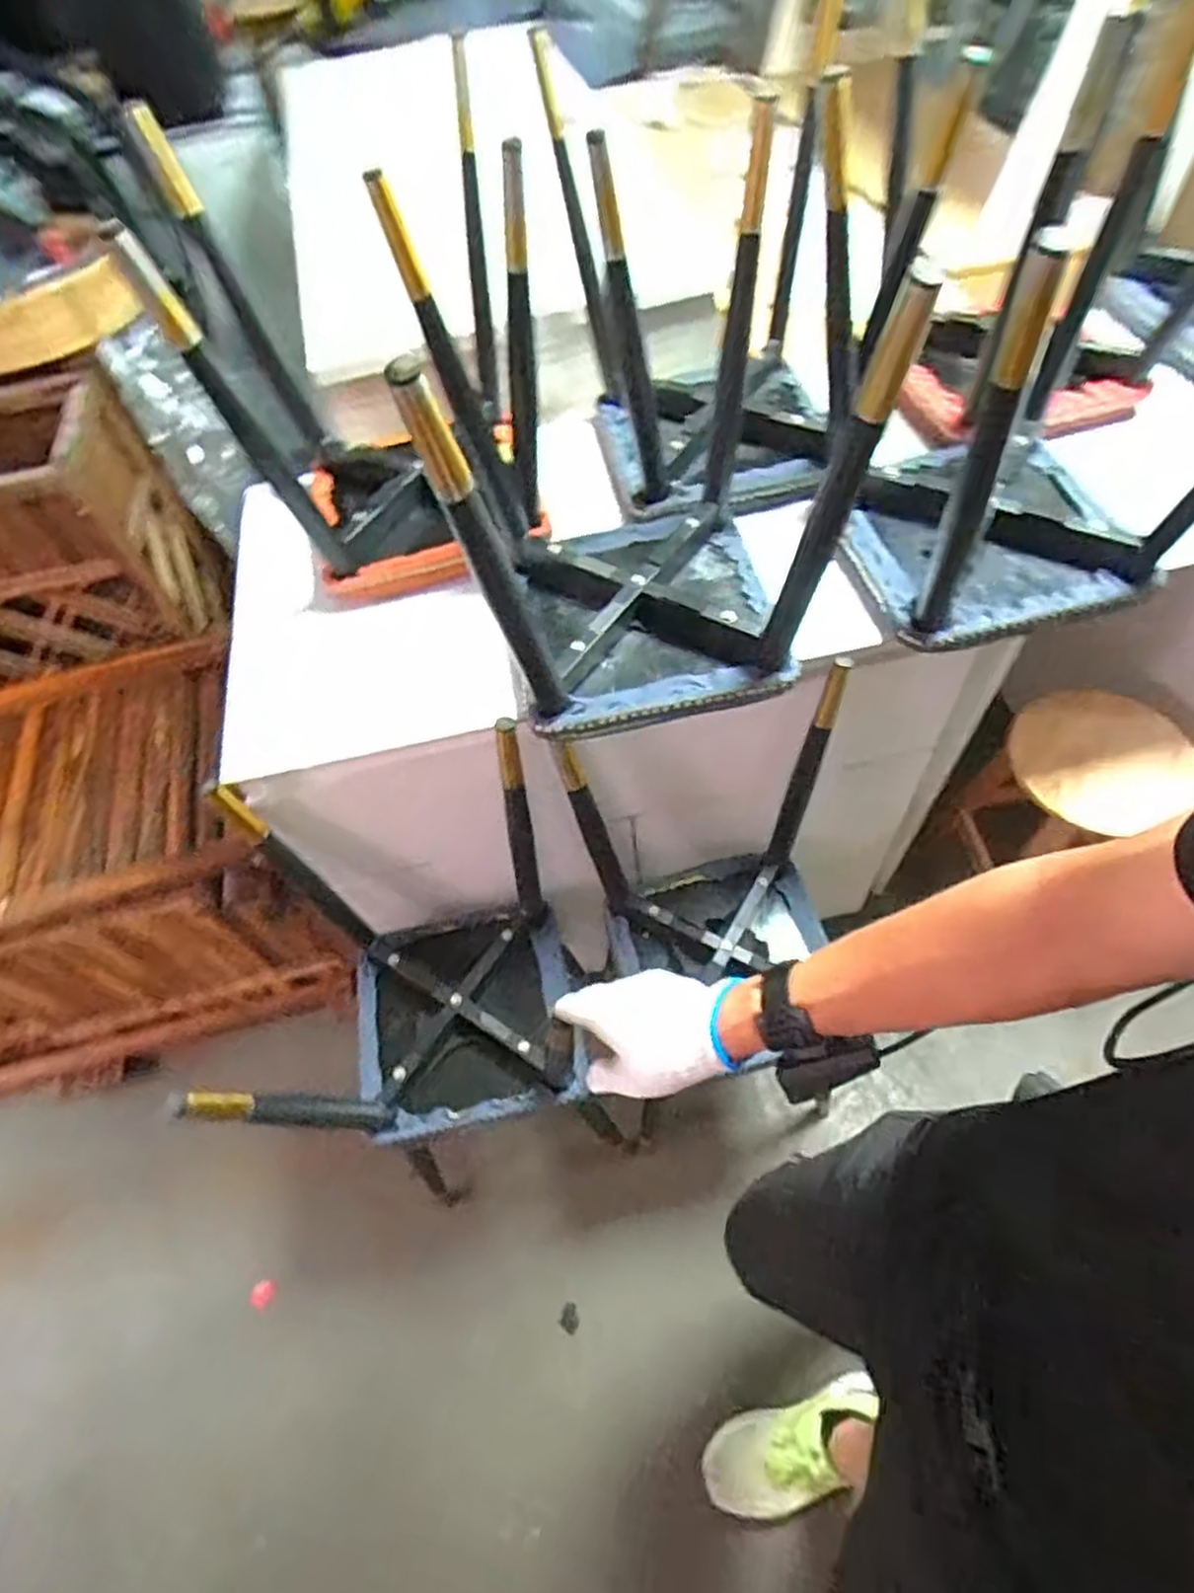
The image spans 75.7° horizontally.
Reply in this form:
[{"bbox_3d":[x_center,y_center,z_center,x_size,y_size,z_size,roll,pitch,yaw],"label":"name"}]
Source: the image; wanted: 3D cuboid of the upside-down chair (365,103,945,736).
[{"bbox_3d":[0.021,-0.338,0.767,0.363,0.368,0.414,-8,56,-1],"label":"upside-down chair"}]

